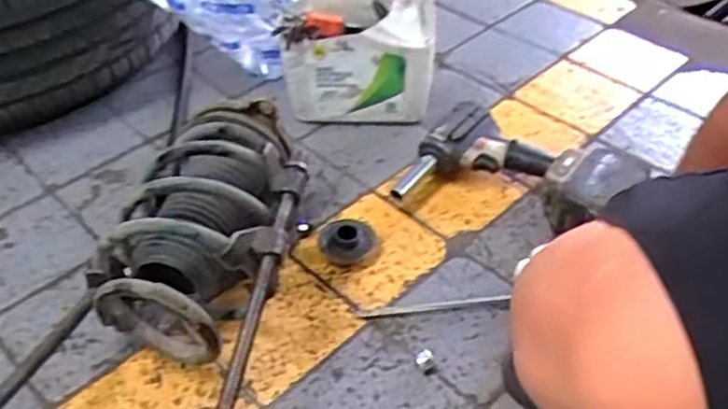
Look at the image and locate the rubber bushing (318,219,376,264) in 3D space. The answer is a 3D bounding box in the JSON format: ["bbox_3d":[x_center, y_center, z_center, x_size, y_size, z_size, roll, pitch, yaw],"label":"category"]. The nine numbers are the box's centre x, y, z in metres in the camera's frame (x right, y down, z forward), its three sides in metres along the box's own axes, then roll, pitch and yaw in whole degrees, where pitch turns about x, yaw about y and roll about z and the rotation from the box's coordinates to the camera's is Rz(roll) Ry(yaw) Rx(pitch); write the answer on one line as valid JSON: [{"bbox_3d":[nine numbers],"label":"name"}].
[{"bbox_3d":[-0.020,0.044,0.823,0.066,0.029,0.064,-2,44,0],"label":"rubber bushing"}]

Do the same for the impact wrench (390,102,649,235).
[{"bbox_3d":[0.191,-0.034,0.850,0.257,0.085,0.157,24,50,25],"label":"impact wrench"}]

